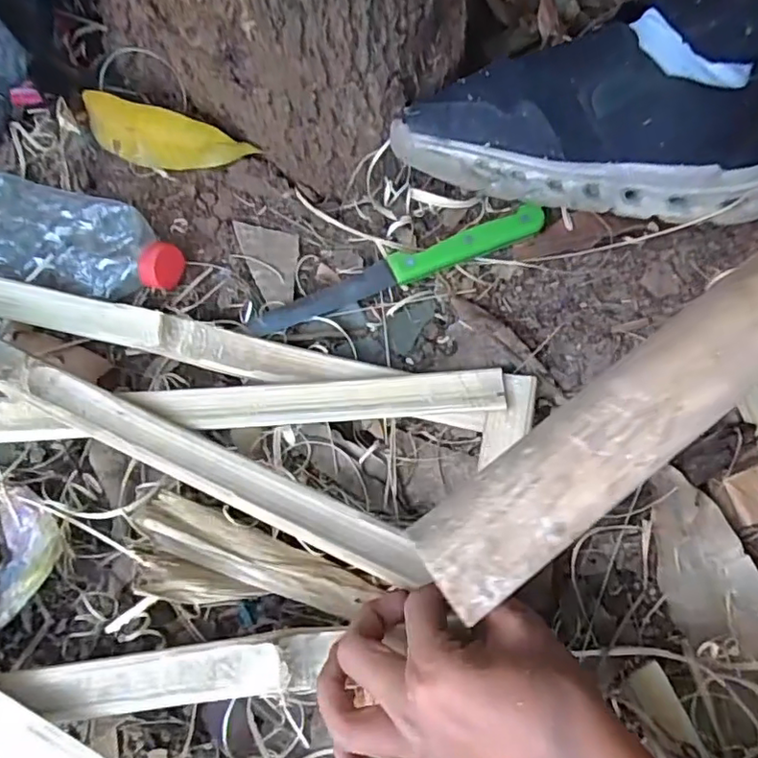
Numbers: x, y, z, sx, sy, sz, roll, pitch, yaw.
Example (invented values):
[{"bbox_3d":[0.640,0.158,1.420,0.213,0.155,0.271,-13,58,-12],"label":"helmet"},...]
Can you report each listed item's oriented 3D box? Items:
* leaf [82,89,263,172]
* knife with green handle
[{"bbox_3d":[-0.162,-0.178,0.441,0.130,0.053,0.029,12,67,12],"label":"leaf"},{"bbox_3d":[0.012,-0.080,0.421,0.216,0.016,0.024,-22,64,-4],"label":"knife with green handle"}]

